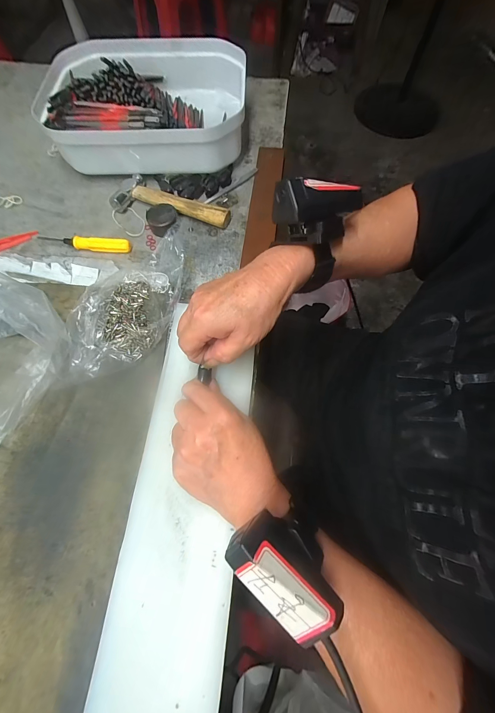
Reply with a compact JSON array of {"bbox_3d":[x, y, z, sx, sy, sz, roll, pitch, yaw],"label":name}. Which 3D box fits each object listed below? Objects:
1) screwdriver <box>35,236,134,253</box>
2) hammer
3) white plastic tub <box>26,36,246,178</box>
[{"bbox_3d":[-0.204,-0.142,0.367,0.115,0.015,0.014,4,68,2],"label":"screwdriver"},{"bbox_3d":[-0.099,-0.208,0.389,0.161,0.019,0.054,15,68,6],"label":"hammer"},{"bbox_3d":[-0.140,-0.358,0.421,0.260,0.074,0.219,0,68,0],"label":"white plastic tub"}]

